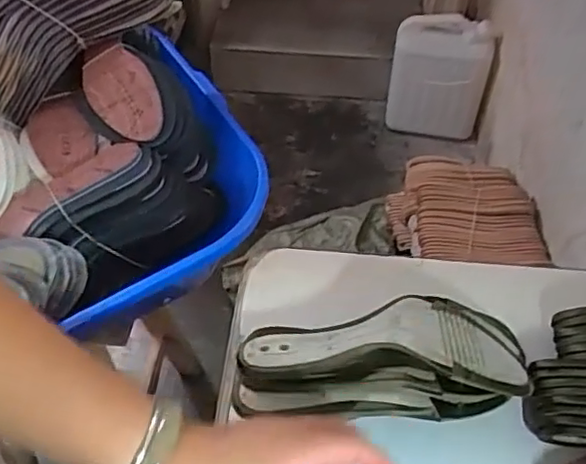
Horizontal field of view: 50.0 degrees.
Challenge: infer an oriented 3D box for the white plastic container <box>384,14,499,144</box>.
[{"bbox_3d":[0.415,-0.438,1.814,0.266,0.320,0.132,11,51,7],"label":"white plastic container"}]

